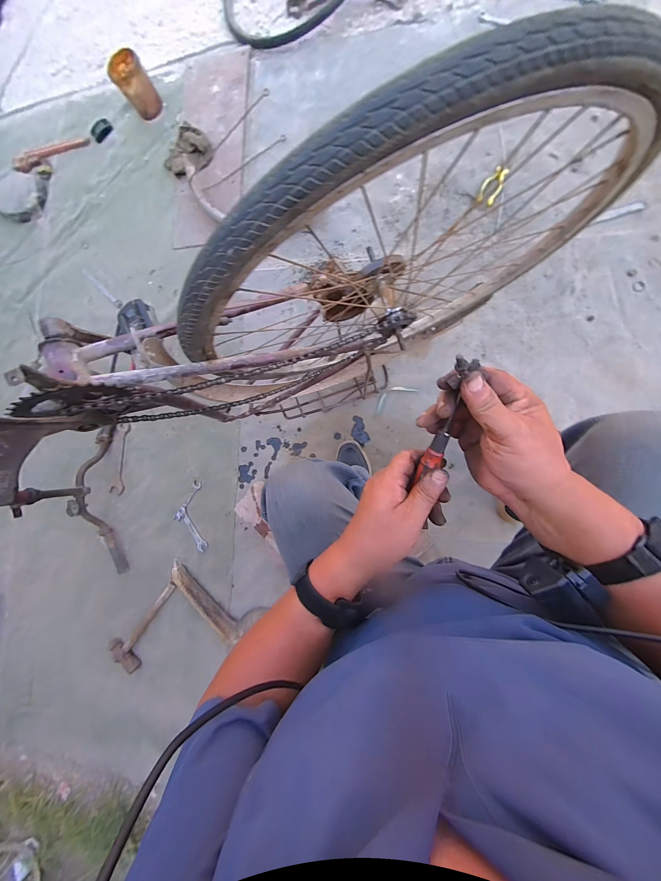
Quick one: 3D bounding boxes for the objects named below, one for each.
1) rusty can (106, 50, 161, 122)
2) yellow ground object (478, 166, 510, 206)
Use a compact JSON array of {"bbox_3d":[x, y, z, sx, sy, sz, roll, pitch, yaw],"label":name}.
[{"bbox_3d":[-0.665,-1.217,0.997,0.106,0.125,0.101,-1,85,11],"label":"rusty can"},{"bbox_3d":[0.477,-0.752,0.851,0.054,0.005,0.107,30,93,8],"label":"yellow ground object"}]

